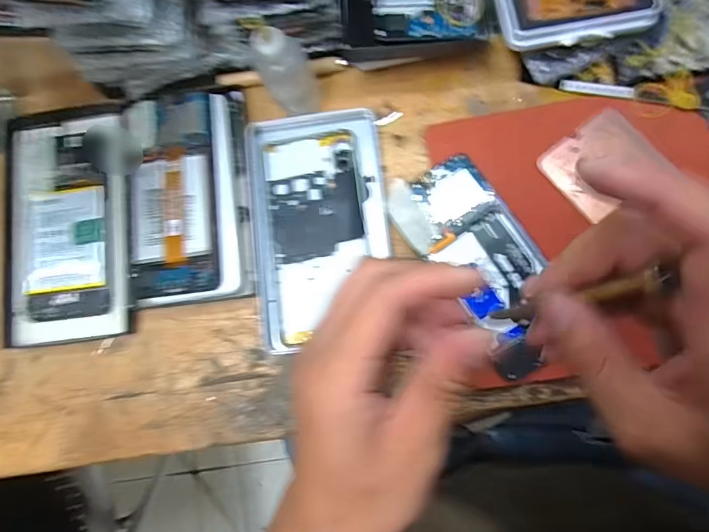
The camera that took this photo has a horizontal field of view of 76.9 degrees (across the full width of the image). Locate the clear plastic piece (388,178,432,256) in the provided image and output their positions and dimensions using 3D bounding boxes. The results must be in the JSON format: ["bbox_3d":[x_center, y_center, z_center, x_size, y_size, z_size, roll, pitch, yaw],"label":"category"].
[{"bbox_3d":[0.040,-0.037,0.333,0.022,0.004,0.059,-27,81,0],"label":"clear plastic piece"}]

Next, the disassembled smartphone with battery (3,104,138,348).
[{"bbox_3d":[-0.232,-0.038,0.361,0.110,0.008,0.193,-7,82,4],"label":"disassembled smartphone with battery"}]

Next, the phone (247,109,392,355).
[{"bbox_3d":[-0.026,-0.030,0.345,0.102,0.018,0.175,-7,82,4],"label":"phone"}]

